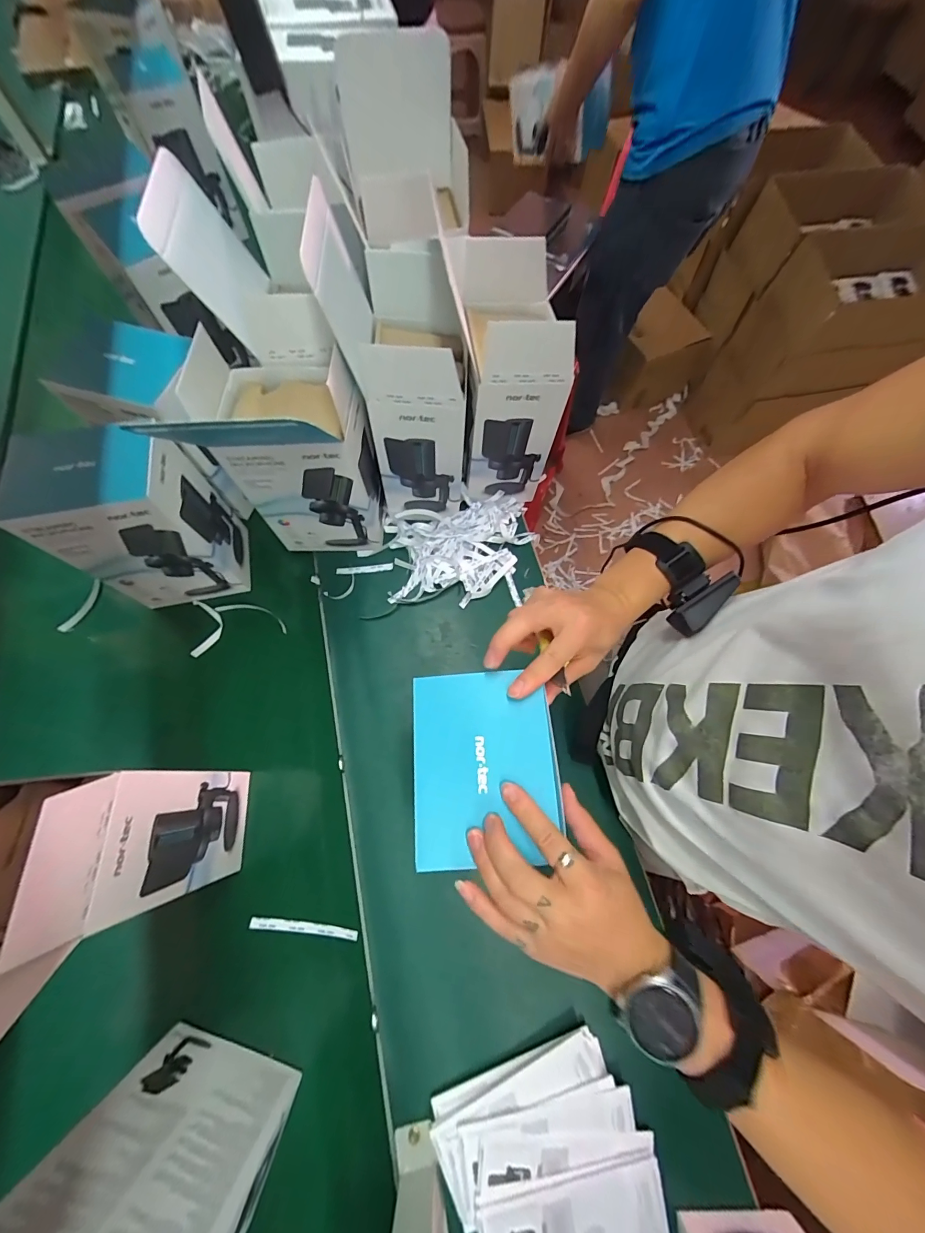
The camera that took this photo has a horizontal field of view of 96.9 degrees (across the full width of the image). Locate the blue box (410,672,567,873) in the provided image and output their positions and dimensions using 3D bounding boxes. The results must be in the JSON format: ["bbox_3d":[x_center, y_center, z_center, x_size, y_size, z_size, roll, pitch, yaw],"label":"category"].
[{"bbox_3d":[0.017,0.116,0.329,0.111,0.022,0.142,-4,72,-2],"label":"blue box"}]

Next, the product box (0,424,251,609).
[{"bbox_3d":[-0.414,-0.124,0.538,0.153,0.232,0.134,-14,73,-5],"label":"product box"}]

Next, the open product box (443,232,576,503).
[{"bbox_3d":[0.058,-0.321,0.580,0.133,0.276,0.163,-7,72,-3],"label":"open product box"}]

